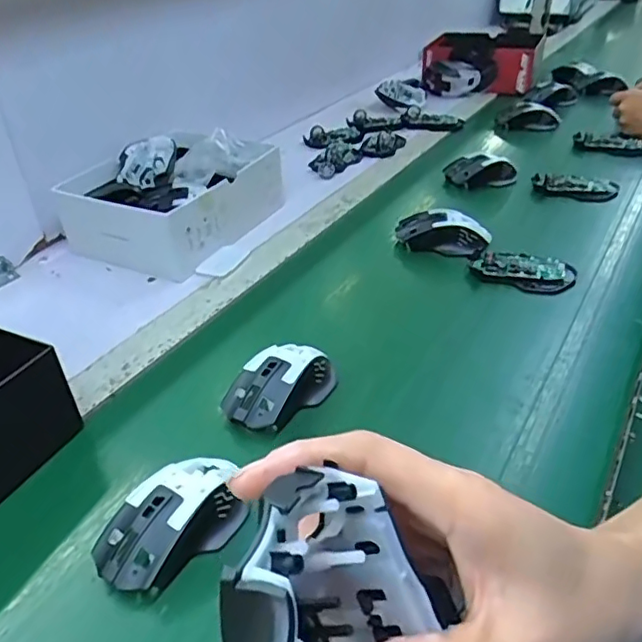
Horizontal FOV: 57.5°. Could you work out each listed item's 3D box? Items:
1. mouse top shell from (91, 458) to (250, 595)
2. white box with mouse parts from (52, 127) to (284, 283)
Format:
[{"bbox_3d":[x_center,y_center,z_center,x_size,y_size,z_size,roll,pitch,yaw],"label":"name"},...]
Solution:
[{"bbox_3d":[-0.099,0.133,0.401,0.064,0.035,0.109,24,43,33],"label":"mouse top shell"},{"bbox_3d":[-0.193,-0.166,0.787,0.209,0.094,0.242,12,38,19],"label":"white box with mouse parts"}]

